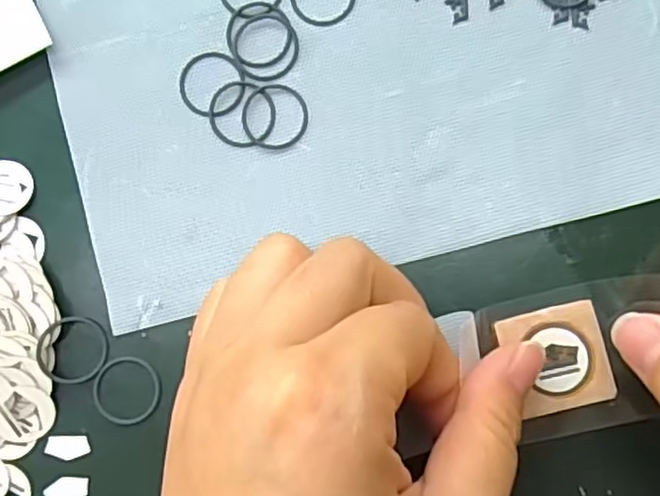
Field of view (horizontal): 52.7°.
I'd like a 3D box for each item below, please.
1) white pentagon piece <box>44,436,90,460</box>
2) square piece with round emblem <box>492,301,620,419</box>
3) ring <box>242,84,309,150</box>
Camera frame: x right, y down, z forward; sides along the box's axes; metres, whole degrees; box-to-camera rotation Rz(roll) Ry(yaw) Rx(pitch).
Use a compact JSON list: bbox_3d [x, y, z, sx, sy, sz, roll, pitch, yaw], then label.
[{"bbox_3d":[-0.080,0.061,0.203,0.013,0.004,0.007,4,80,-9],"label":"white pentagon piece"},{"bbox_3d":[0.066,0.032,0.192,0.028,0.004,0.029,-15,86,2],"label":"square piece with round emblem"},{"bbox_3d":[-0.017,-0.041,0.206,0.020,0.004,0.021,0,86,3],"label":"ring"}]

